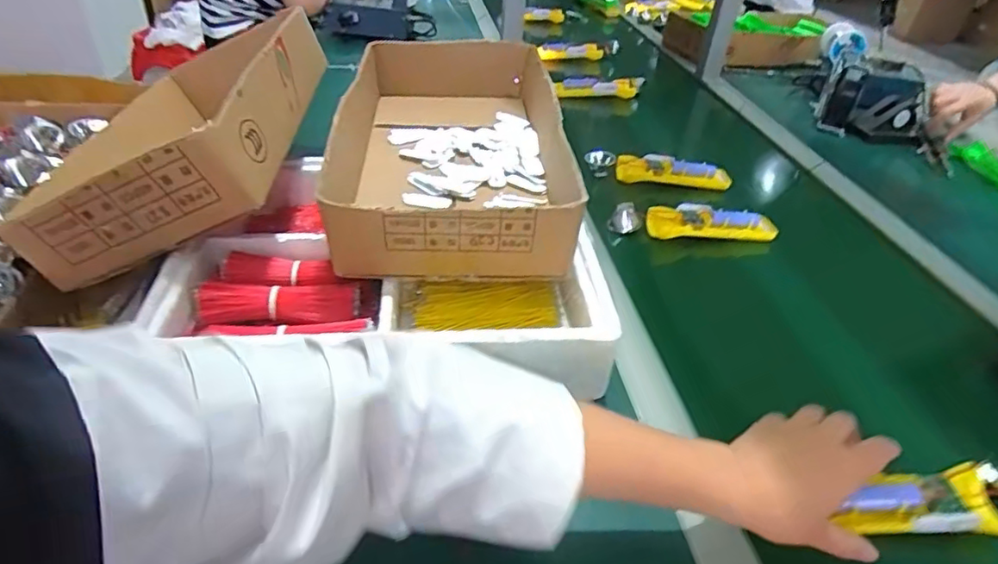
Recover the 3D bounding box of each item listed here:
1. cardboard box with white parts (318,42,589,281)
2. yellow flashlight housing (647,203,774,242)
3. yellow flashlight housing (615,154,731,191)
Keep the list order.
[{"bbox_3d":[-0.050,-0.159,0.671,0.227,0.090,0.420,0,38,-6],"label":"cardboard box with white parts"},{"bbox_3d":[0.278,-0.079,0.767,0.172,0.034,0.040,-1,38,-8],"label":"yellow flashlight housing"},{"bbox_3d":[0.263,-0.168,0.885,0.170,0.032,0.044,8,38,3],"label":"yellow flashlight housing"}]

